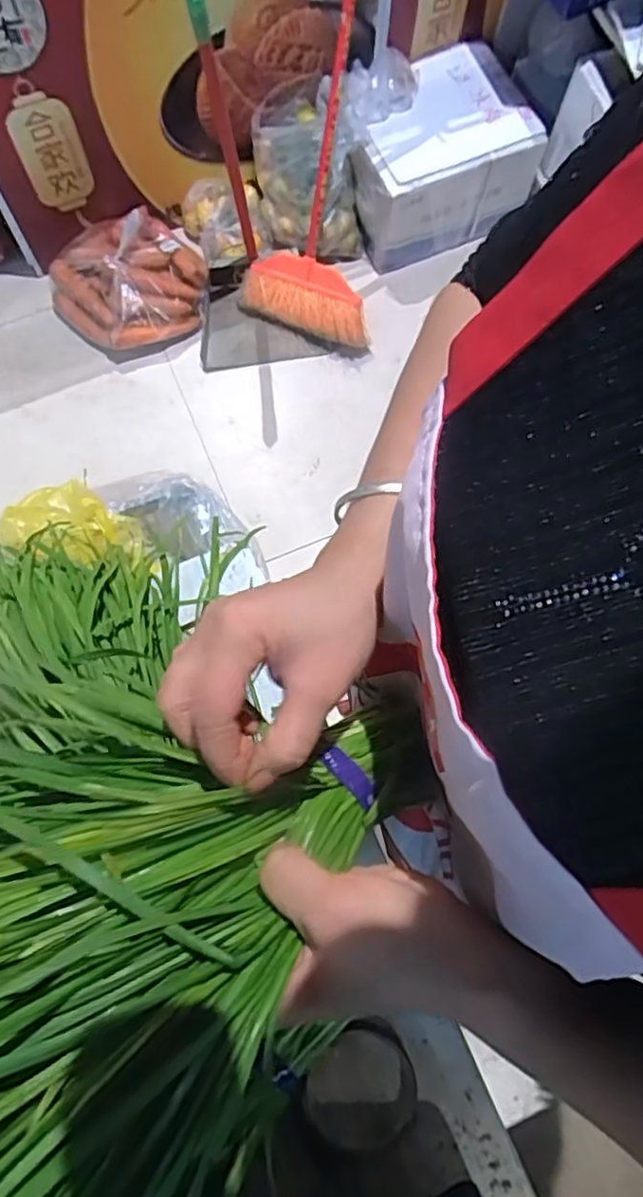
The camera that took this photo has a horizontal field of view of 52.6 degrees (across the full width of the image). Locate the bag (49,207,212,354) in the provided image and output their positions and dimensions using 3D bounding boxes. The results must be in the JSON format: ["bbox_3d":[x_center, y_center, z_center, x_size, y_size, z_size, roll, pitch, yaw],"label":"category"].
[{"bbox_3d":[-0.454,-0.753,1.548,0.361,0.164,0.294,-25,77,-8],"label":"bag"}]

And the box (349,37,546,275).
[{"bbox_3d":[0.258,-1.016,1.516,0.380,0.257,0.297,-17,77,-6],"label":"box"}]

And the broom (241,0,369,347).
[{"bbox_3d":[0.010,-0.985,1.266,0.330,0.923,0.175,13,48,2],"label":"broom"}]

